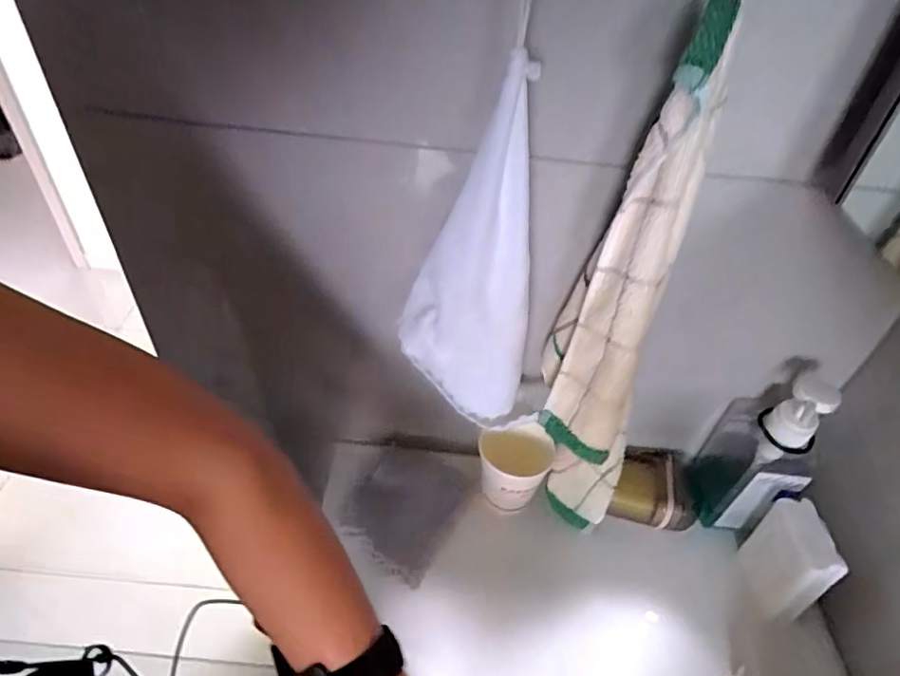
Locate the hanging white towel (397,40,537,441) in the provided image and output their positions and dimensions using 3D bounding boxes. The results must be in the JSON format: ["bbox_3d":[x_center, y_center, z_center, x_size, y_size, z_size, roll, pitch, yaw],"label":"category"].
[{"bbox_3d":[0.019,-0.038,0.396,0.099,0.259,0.050,-5,44,-11],"label":"hanging white towel"}]

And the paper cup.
[{"bbox_3d":[0.064,0.132,0.562,0.069,0.072,0.063,3,43,-3],"label":"paper cup"}]

